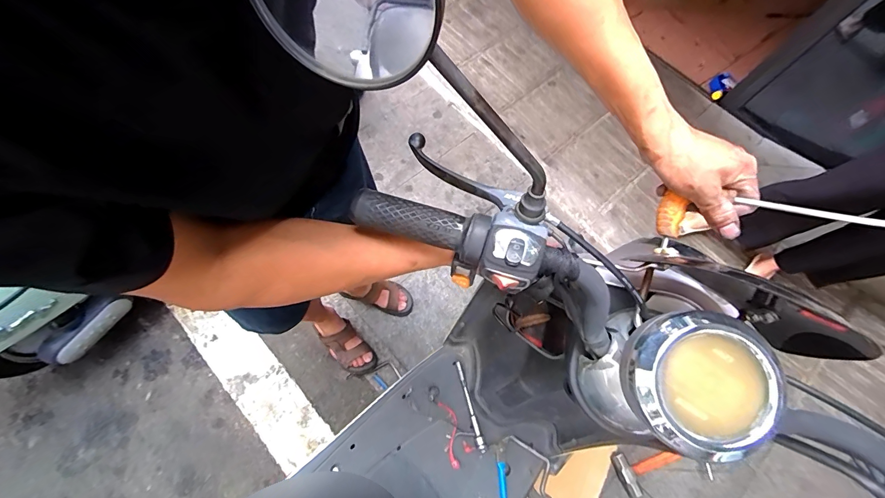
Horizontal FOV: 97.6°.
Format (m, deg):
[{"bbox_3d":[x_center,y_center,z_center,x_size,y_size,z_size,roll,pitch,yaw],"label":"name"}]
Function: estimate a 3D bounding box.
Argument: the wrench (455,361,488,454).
[{"bbox_3d":[0.064,0.371,0.917,0.021,0.021,0.206,-13,71,-12],"label":"wrench"}]

